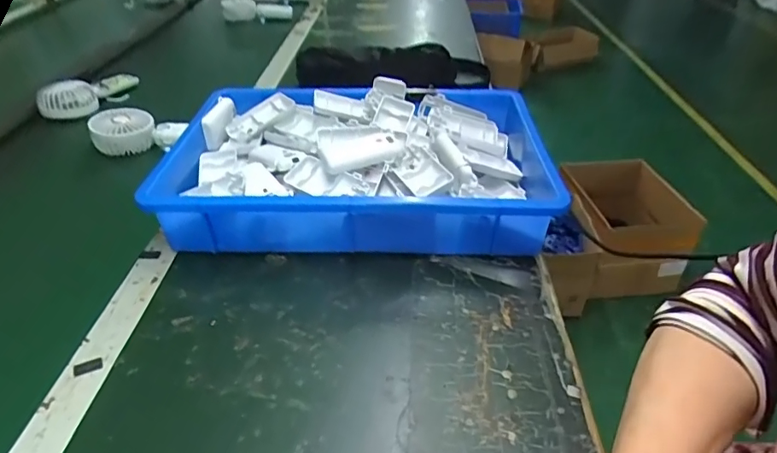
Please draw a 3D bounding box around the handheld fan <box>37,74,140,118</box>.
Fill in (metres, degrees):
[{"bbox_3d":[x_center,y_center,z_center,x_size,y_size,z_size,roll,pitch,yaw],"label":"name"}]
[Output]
[{"bbox_3d":[-0.534,-0.244,0.880,0.069,0.054,0.172,13,40,16],"label":"handheld fan"}]

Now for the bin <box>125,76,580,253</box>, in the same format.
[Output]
[{"bbox_3d":[-0.030,-0.086,0.634,0.443,0.087,0.310,1,38,1],"label":"bin"}]

